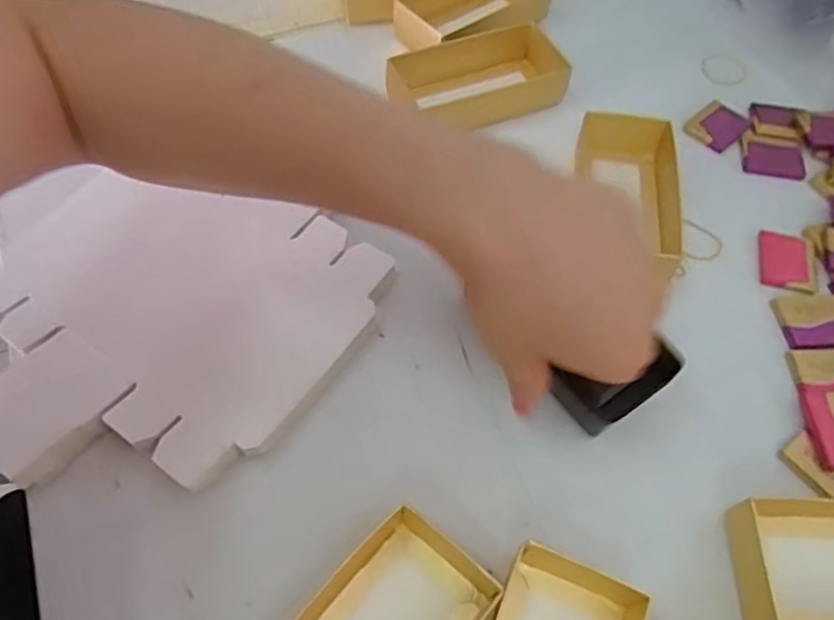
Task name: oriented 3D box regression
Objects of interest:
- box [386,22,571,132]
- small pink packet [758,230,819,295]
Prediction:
[{"bbox_3d":[0.041,-0.158,0.440,0.113,0.032,0.057,-18,61,-13],"label":"box"},{"bbox_3d":[0.223,-0.029,0.379,0.032,0.004,0.041,12,59,5],"label":"small pink packet"}]

